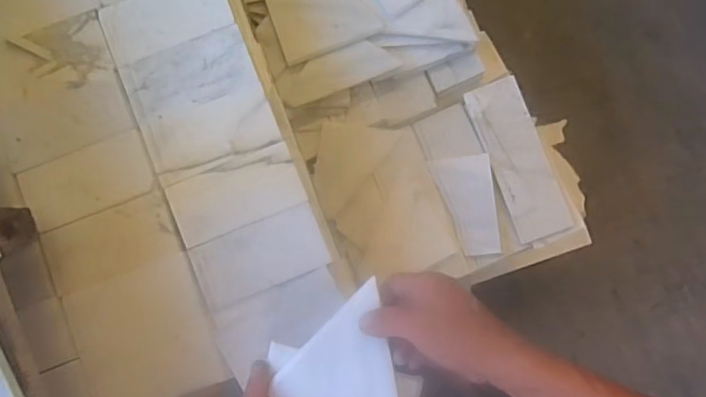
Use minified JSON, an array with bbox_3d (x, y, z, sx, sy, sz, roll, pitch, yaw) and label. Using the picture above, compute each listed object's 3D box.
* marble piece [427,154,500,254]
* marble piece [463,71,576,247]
[{"bbox_3d":[0.160,0.010,0.746,0.076,0.014,0.138,-8,88,3],"label":"marble piece"},{"bbox_3d":[0.230,-0.055,0.739,0.076,0.013,0.221,-21,87,3],"label":"marble piece"}]

